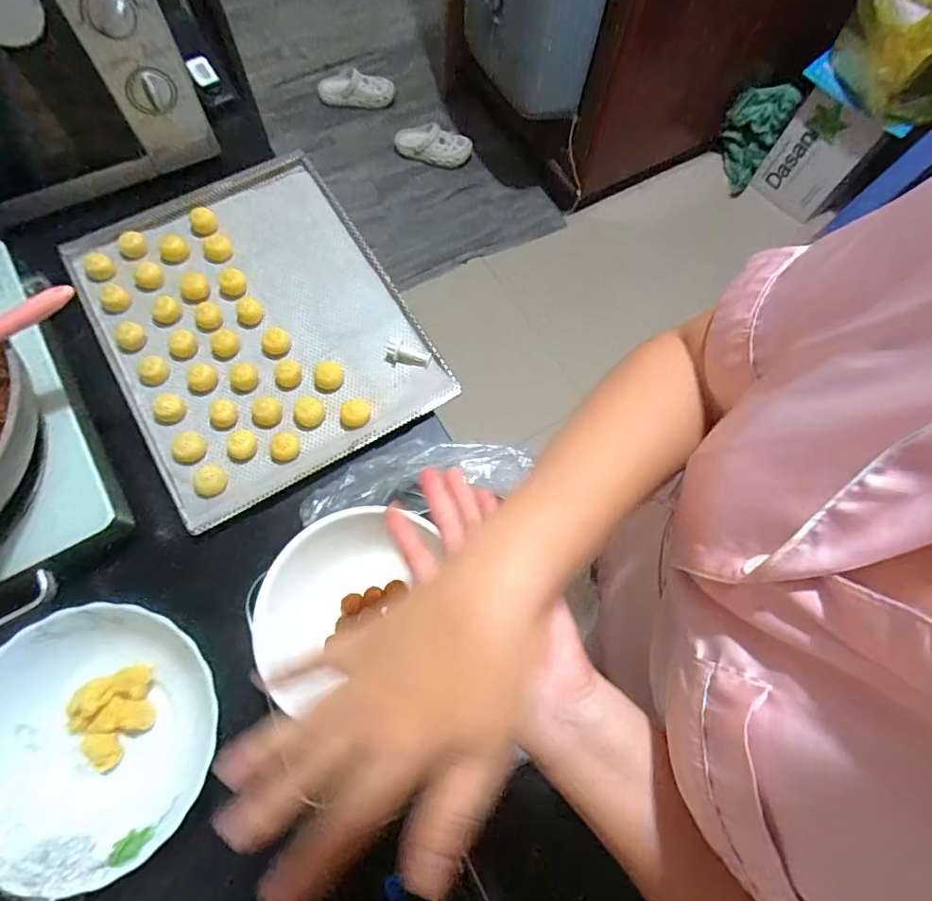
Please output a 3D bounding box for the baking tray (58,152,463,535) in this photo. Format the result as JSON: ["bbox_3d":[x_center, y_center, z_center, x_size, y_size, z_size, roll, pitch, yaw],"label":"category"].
[{"bbox_3d":[-0.239,-0.147,0.599,0.312,0.030,0.394,-29,74,-12],"label":"baking tray"}]

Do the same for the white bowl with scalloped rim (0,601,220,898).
[{"bbox_3d":[-0.299,0.228,0.431,0.182,0.054,0.188,1,70,-2],"label":"white bowl with scalloped rim"}]

